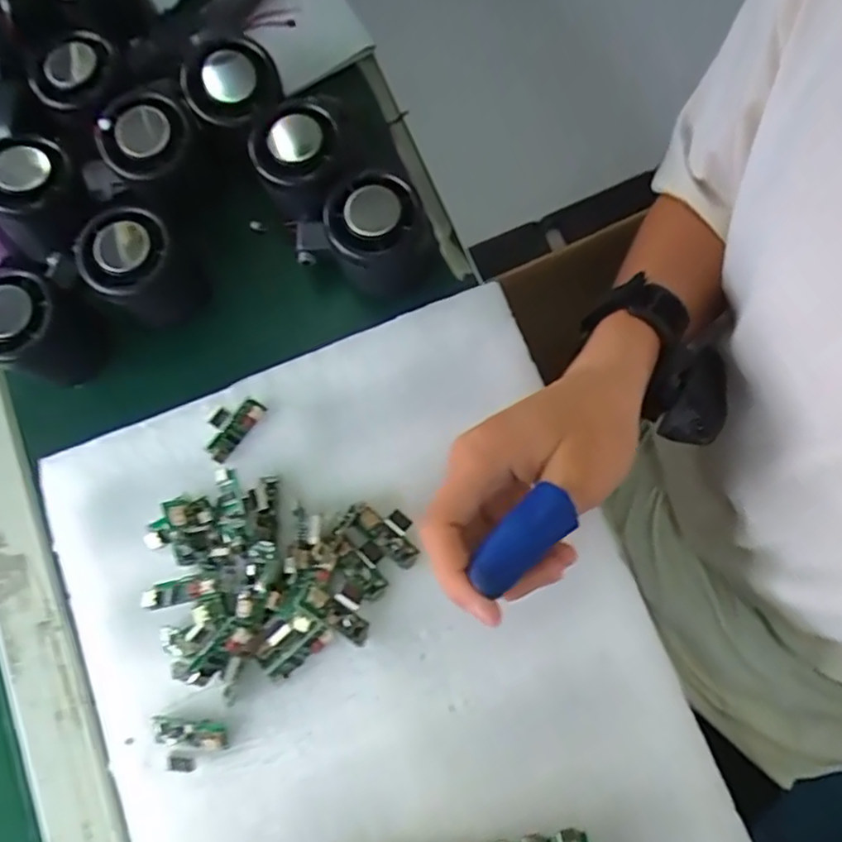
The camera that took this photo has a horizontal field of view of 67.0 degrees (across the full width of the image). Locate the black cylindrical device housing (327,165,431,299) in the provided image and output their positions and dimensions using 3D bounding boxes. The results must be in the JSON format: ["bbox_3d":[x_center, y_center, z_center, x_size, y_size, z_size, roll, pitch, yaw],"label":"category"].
[{"bbox_3d":[-0.025,-0.109,0.370,0.052,0.060,0.053,-1,77,4],"label":"black cylindrical device housing"}]

